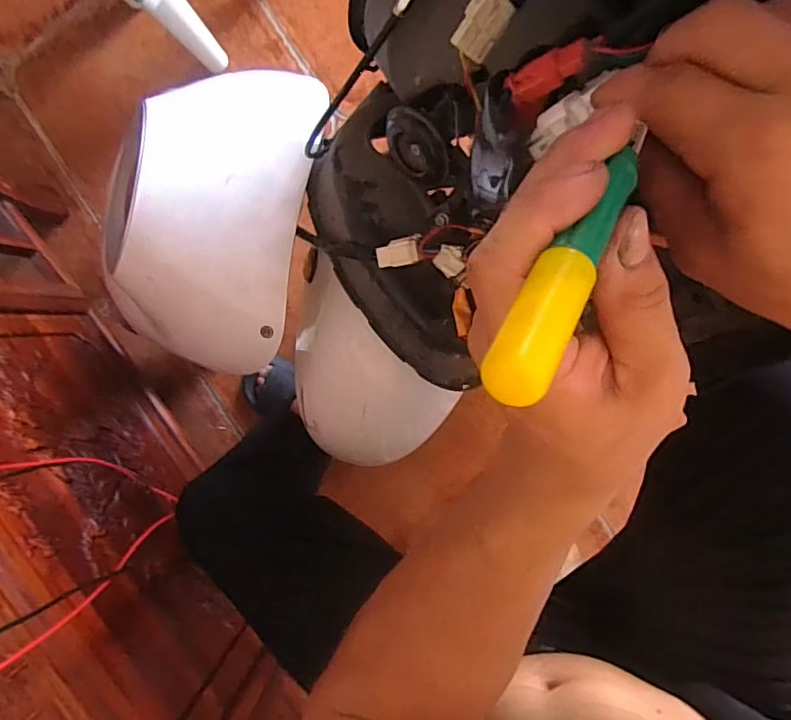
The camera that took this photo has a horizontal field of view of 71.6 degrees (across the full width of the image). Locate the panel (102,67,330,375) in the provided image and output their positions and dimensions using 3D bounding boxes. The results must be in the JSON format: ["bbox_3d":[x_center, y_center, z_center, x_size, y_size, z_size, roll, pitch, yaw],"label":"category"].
[{"bbox_3d":[-0.174,-0.139,0.548,0.178,0.132,0.312,19,95,4],"label":"panel"}]

